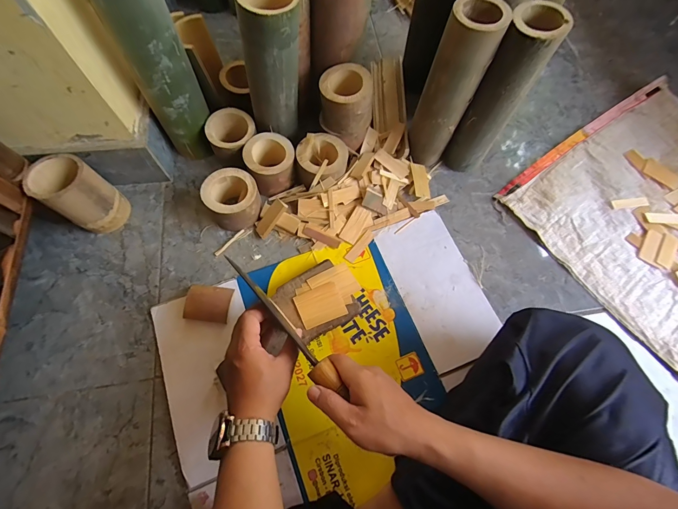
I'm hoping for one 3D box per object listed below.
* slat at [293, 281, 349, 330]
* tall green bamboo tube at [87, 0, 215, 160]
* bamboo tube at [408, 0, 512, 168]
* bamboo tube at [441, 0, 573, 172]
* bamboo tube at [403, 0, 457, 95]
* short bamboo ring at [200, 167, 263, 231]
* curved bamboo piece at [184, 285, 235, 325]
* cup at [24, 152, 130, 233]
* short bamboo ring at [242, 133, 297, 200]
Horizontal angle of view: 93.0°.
[{"bbox_3d":[-0.030,0.081,0.517,0.071,0.007,0.057,-22,71,-11],"label":"slat"},{"bbox_3d":[-0.281,-0.294,0.507,0.091,0.304,0.102,-27,72,-12],"label":"tall green bamboo tube"},{"bbox_3d":[0.186,-0.269,0.559,0.079,0.280,0.076,1,67,-2],"label":"bamboo tube"},{"bbox_3d":[0.274,-0.266,0.566,0.077,0.281,0.094,29,69,10],"label":"bamboo tube"},{"bbox_3d":[0.181,-0.468,0.623,0.081,0.245,0.092,13,69,2],"label":"bamboo tube"},{"bbox_3d":[-0.187,-0.096,0.580,0.090,0.074,0.089,1,67,-2],"label":"short bamboo ring"},{"bbox_3d":[-0.214,0.080,0.527,0.067,0.014,0.057,6,67,0],"label":"curved bamboo piece"},{"bbox_3d":[-0.429,-0.097,0.544,0.079,0.125,0.084,1,67,-2],"label":"cup"},{"bbox_3d":[-0.126,-0.169,0.603,0.085,0.063,0.090,1,67,-2],"label":"short bamboo ring"}]

